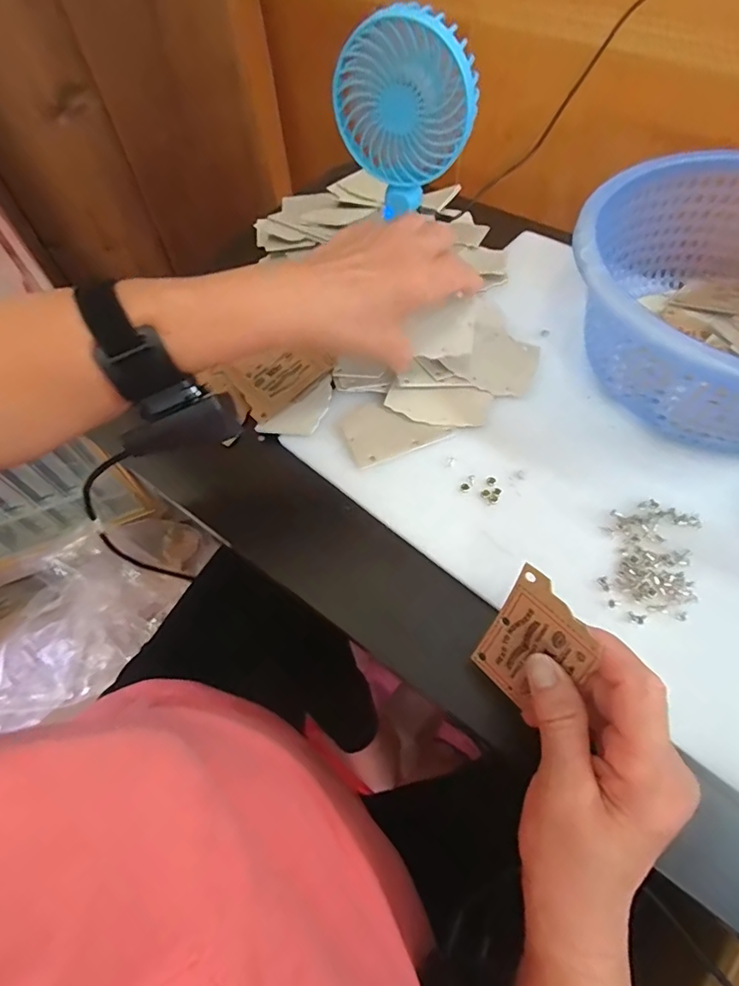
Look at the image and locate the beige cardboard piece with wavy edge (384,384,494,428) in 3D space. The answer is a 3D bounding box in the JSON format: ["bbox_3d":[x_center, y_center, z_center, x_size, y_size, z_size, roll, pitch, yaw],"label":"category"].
[{"bbox_3d":[0.058,-0.072,0.410,0.084,0.011,0.035,0,59,3],"label":"beige cardboard piece with wavy edge"}]

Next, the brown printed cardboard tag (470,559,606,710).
[{"bbox_3d":[0.090,0.084,0.273,0.004,0.077,0.052,-11,43,-42],"label":"brown printed cardboard tag"}]

